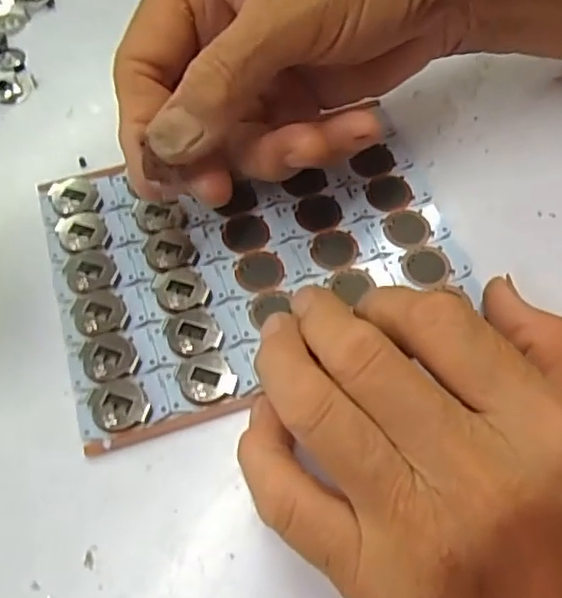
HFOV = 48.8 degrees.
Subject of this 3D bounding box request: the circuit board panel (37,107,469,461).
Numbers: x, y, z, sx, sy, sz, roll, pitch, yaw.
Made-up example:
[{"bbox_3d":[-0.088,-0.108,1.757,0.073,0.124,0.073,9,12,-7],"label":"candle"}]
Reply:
[{"bbox_3d":[-0.010,-0.018,0.236,0.147,0.006,0.109,-16,64,-8],"label":"circuit board panel"}]

